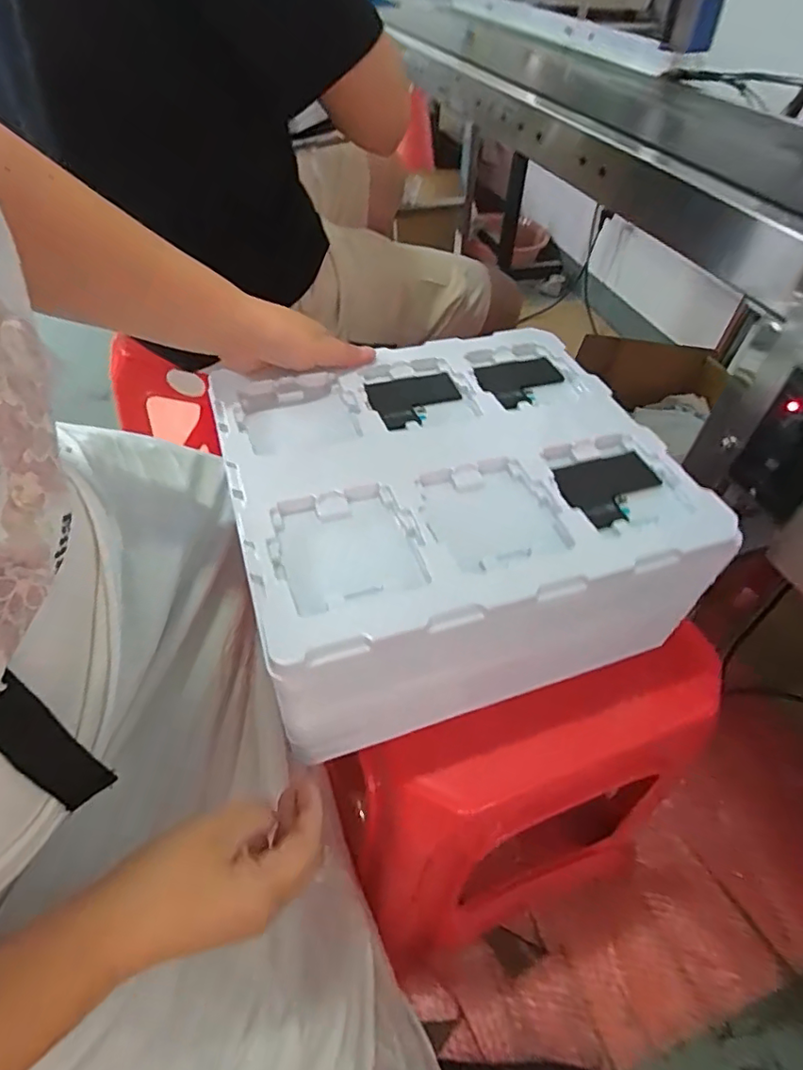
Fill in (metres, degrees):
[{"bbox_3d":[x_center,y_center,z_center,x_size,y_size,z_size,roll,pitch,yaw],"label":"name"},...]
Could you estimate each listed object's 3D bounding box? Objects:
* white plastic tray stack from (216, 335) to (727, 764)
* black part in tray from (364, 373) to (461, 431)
[{"bbox_3d":[0.028,-0.018,0.441,0.318,0.133,0.269,-14,51,-14],"label":"white plastic tray stack"},{"bbox_3d":[0.013,-0.111,0.446,0.076,0.007,0.066,-12,50,-13],"label":"black part in tray"}]

